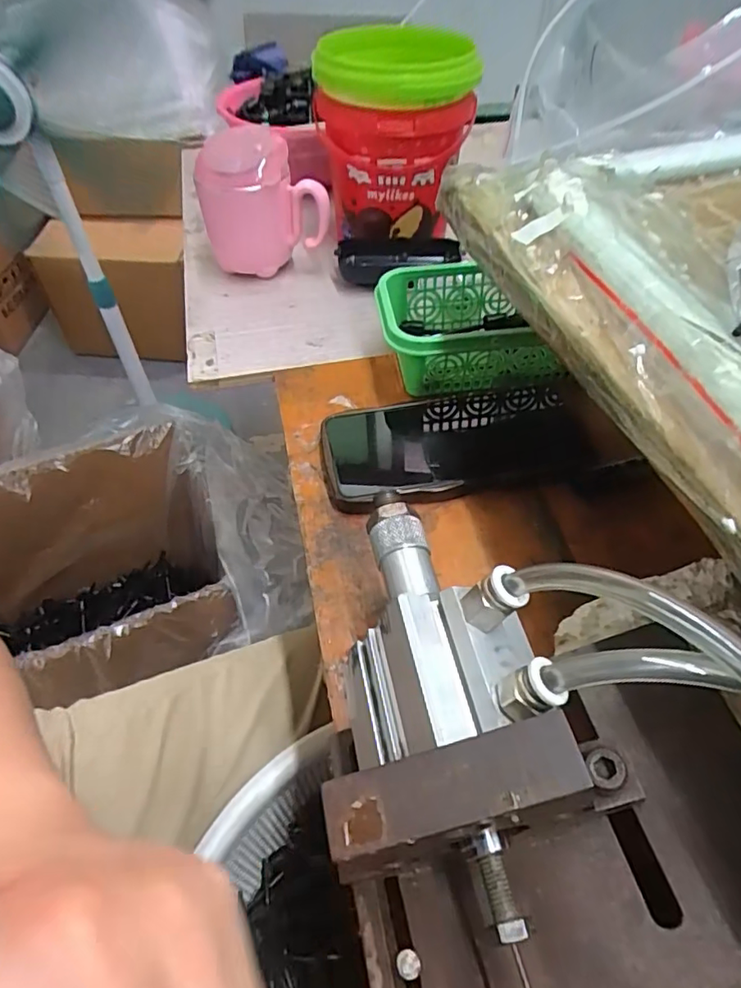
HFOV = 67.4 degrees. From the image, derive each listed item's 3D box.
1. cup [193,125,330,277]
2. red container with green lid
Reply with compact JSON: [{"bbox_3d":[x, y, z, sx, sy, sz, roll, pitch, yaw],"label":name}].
[{"bbox_3d":[-0.090,-0.247,0.479,0.107,0.105,0.067,-11,50,-9],"label":"cup"},{"bbox_3d":[0.022,-0.305,0.493,0.135,0.157,0.131,-7,50,-6],"label":"red container with green lid"}]

